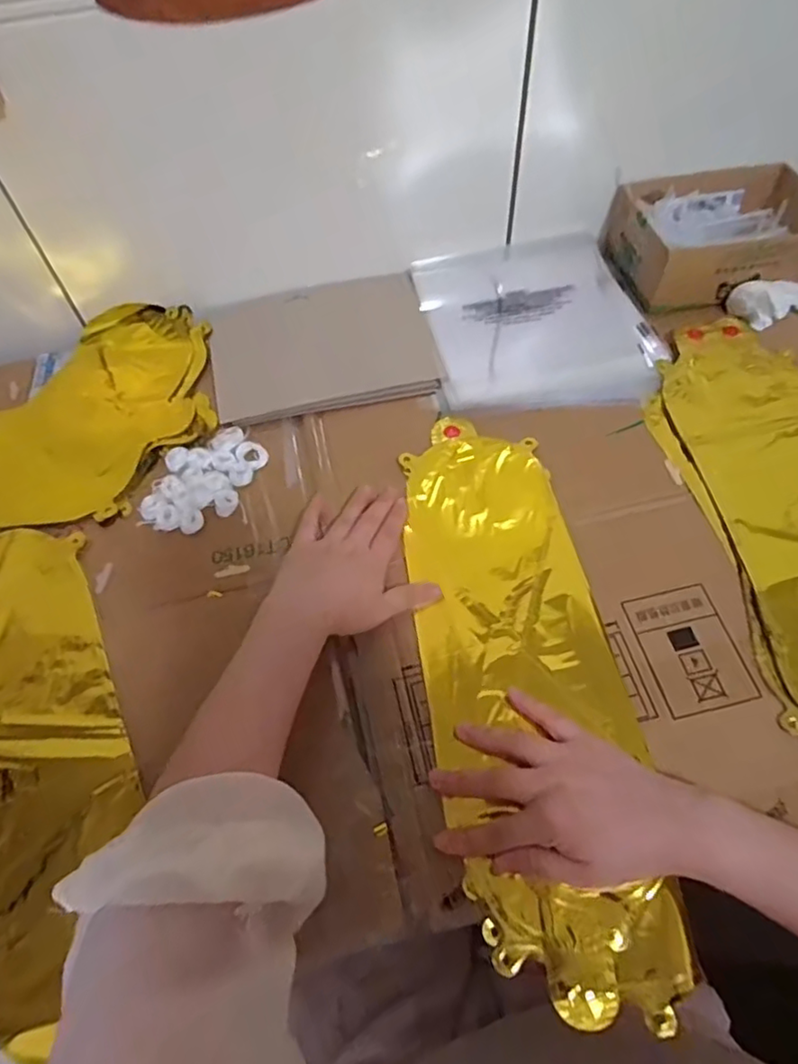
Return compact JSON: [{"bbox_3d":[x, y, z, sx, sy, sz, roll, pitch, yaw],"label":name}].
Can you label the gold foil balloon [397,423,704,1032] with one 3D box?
[{"bbox_3d":[0.085,0.088,0.450,0.135,0.012,0.422,-8,60,-3],"label":"gold foil balloon"}]

